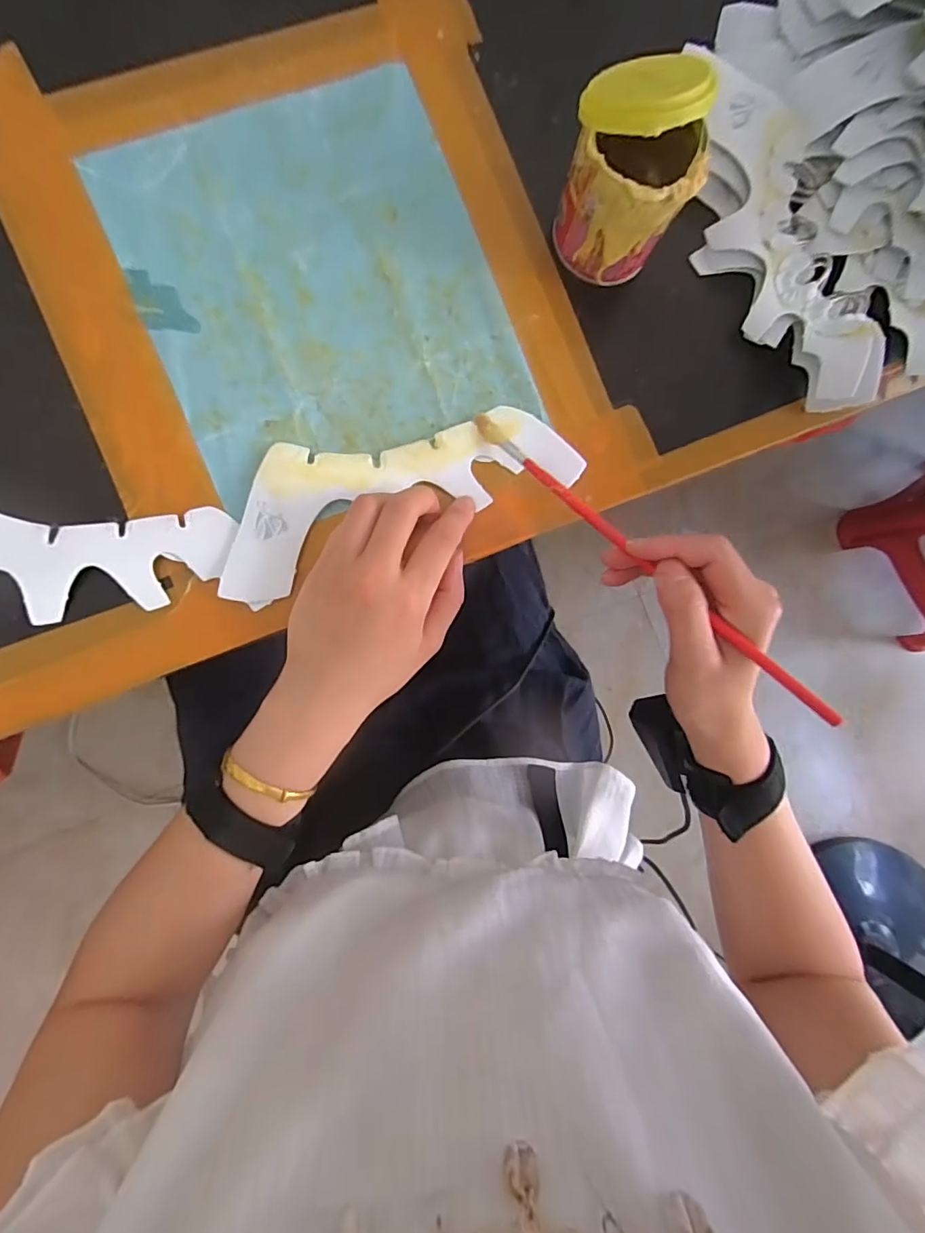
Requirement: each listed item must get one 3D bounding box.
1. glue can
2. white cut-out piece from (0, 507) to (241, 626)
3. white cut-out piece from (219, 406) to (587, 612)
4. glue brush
[{"bbox_3d":[0.091,-0.247,0.299,0.066,0.087,0.067,0,86,-6],"label":"glue can"},{"bbox_3d":[-0.231,-0.033,0.294,0.200,0.010,0.074,-13,88,-6],"label":"white cut-out piece"},{"bbox_3d":[-0.041,-0.080,0.317,0.218,0.006,0.077,-23,92,-8],"label":"white cut-out piece"},{"bbox_3d":[0.093,-0.035,0.288,0.009,0.009,0.249,-42,72,-8],"label":"glue brush"}]

